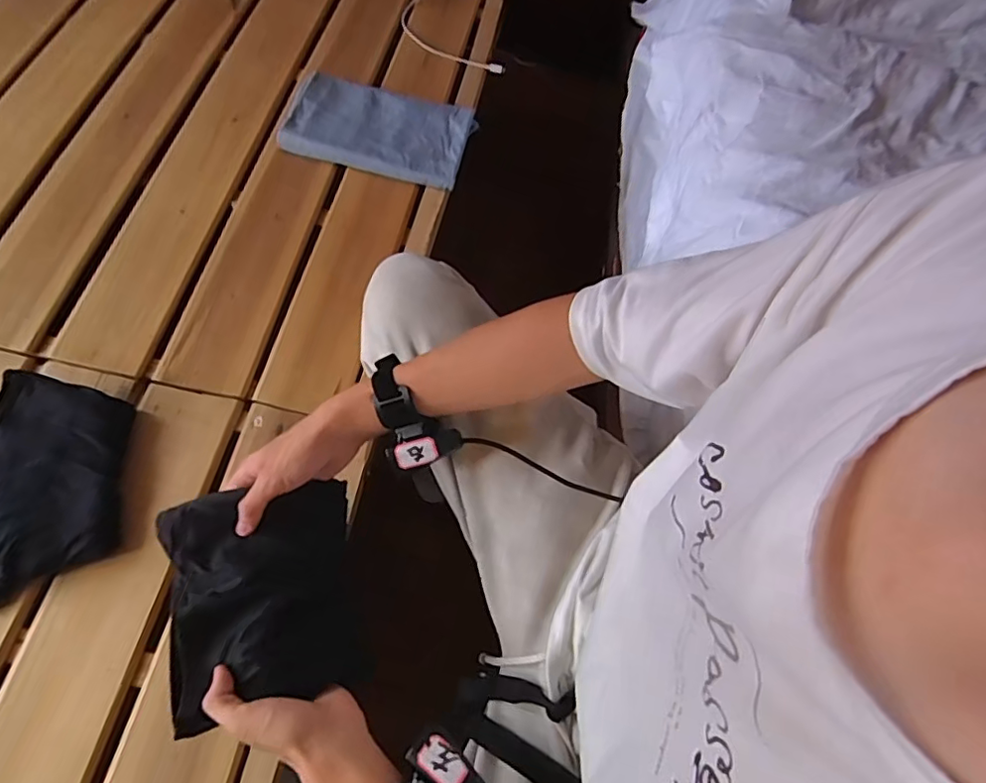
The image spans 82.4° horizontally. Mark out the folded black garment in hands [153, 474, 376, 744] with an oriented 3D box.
[{"bbox_3d":[-0.213,0.189,0.531,0.165,0.034,0.190,-6,70,-26],"label":"folded black garment in hands"}]

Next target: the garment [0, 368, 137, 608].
[{"bbox_3d":[-0.526,0.105,0.662,0.166,0.051,0.250,-8,68,-5],"label":"garment"}]

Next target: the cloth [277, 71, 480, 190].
[{"bbox_3d":[-0.190,-0.447,0.944,0.294,0.027,0.180,13,68,3],"label":"cloth"}]

